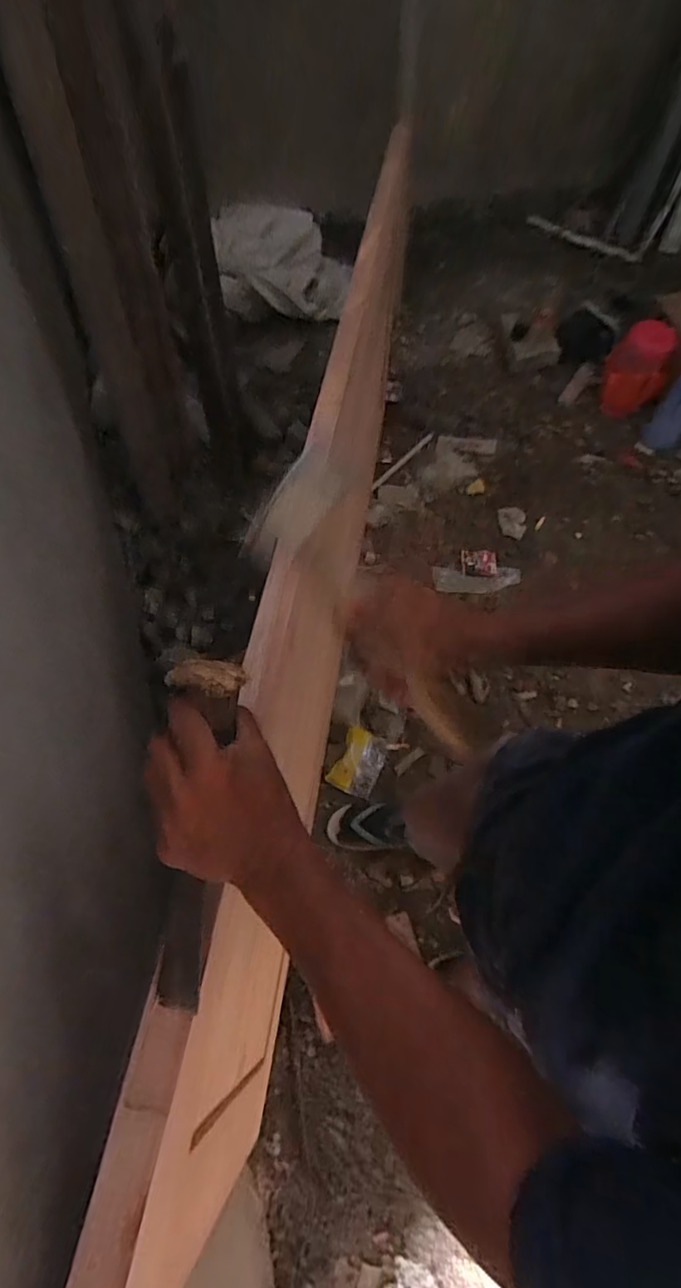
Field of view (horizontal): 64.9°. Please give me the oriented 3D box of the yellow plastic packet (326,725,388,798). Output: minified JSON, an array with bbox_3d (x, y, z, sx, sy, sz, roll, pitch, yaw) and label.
[{"bbox_3d":[0.054,0.338,1.539,0.130,0.037,0.188,24,66,8],"label":"yellow plastic packet"}]

